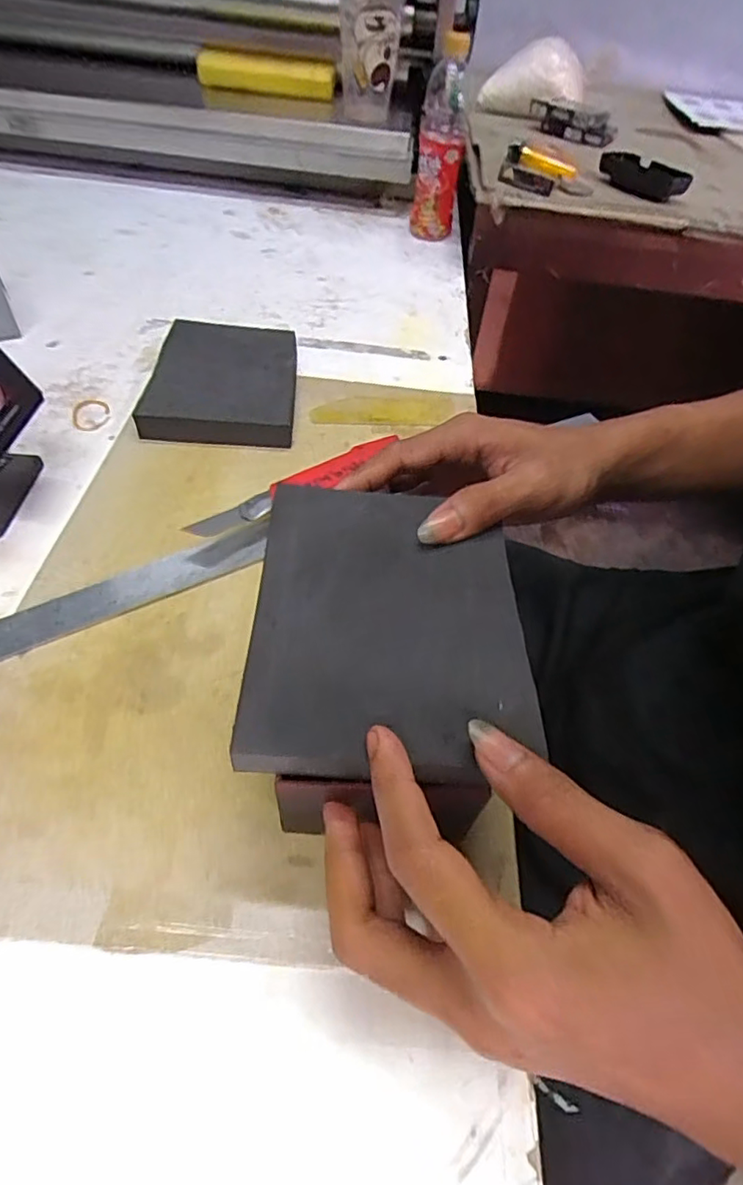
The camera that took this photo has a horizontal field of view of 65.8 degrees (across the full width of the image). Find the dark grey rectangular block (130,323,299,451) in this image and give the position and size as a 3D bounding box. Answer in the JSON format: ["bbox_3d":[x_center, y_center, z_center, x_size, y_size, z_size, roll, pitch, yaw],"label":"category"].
[{"bbox_3d":[-0.121,-0.182,0.488,0.116,0.028,0.160,3,50,-2],"label":"dark grey rectangular block"}]

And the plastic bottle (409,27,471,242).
[{"bbox_3d":[0.085,-0.552,0.710,0.053,0.194,0.058,9,50,3],"label":"plastic bottle"}]

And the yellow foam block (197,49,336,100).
[{"bbox_3d":[-0.158,-0.770,0.854,0.235,0.036,0.049,19,51,11],"label":"yellow foam block"}]

